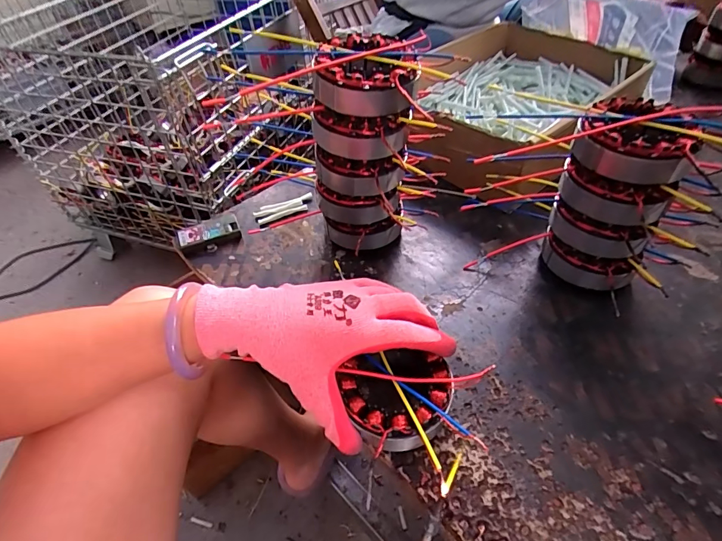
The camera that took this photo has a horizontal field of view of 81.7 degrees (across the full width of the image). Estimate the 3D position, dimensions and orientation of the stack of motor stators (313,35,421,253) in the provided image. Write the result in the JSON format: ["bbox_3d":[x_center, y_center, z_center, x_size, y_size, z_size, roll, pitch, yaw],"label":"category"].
[{"bbox_3d":[0.002,-0.105,0.403,0.091,0.198,0.079,1,46,4],"label":"stack of motor stators"}]

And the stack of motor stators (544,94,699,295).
[{"bbox_3d":[0.220,-0.058,0.373,0.087,0.161,0.077,24,52,24],"label":"stack of motor stators"}]

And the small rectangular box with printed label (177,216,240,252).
[{"bbox_3d":[-0.173,-0.041,0.478,0.067,0.018,0.035,-18,48,-13],"label":"small rectangular box with printed label"}]

